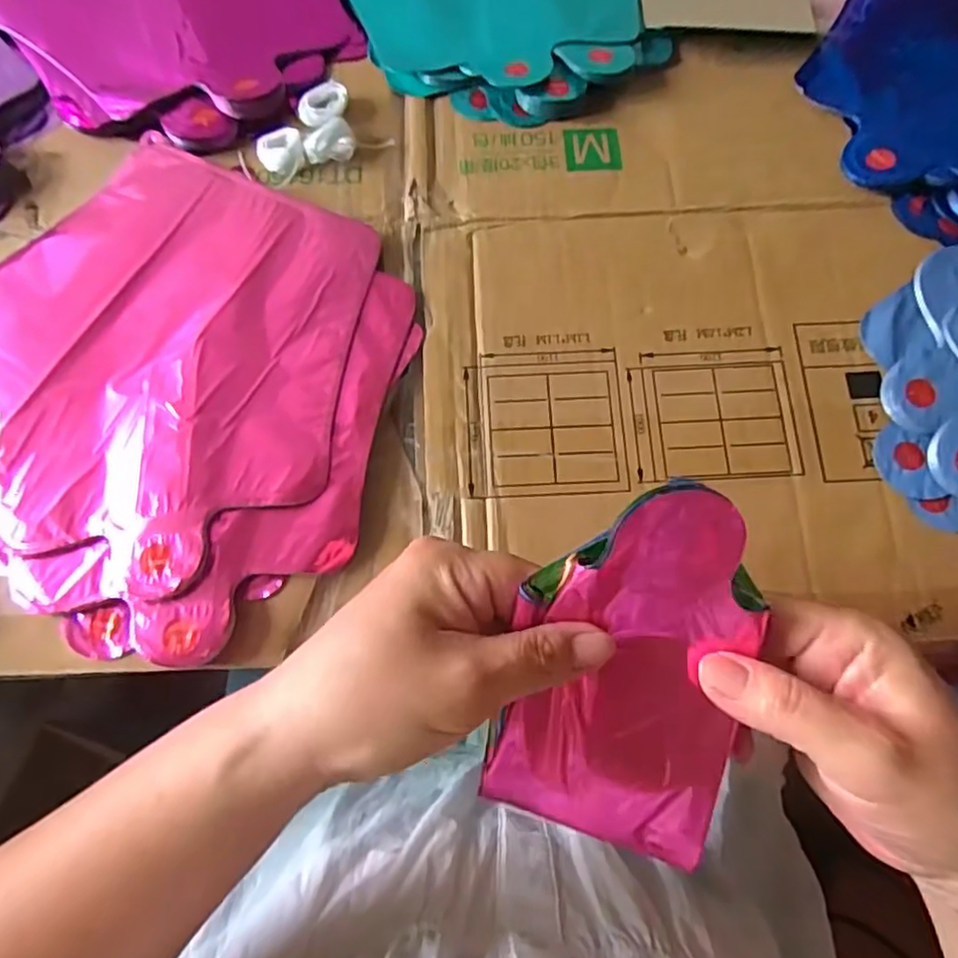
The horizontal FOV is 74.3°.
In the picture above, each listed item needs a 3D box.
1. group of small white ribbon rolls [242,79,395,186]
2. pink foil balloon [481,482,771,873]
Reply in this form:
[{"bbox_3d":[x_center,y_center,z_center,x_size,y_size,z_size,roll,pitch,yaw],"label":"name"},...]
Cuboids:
[{"bbox_3d":[-0.108,-0.214,0.388,0.082,0.014,0.054,-31,73,-10],"label":"group of small white ribbon rolls"},{"bbox_3d":[0.055,0.067,0.222,0.080,0.018,0.133,16,103,6],"label":"pink foil balloon"}]

